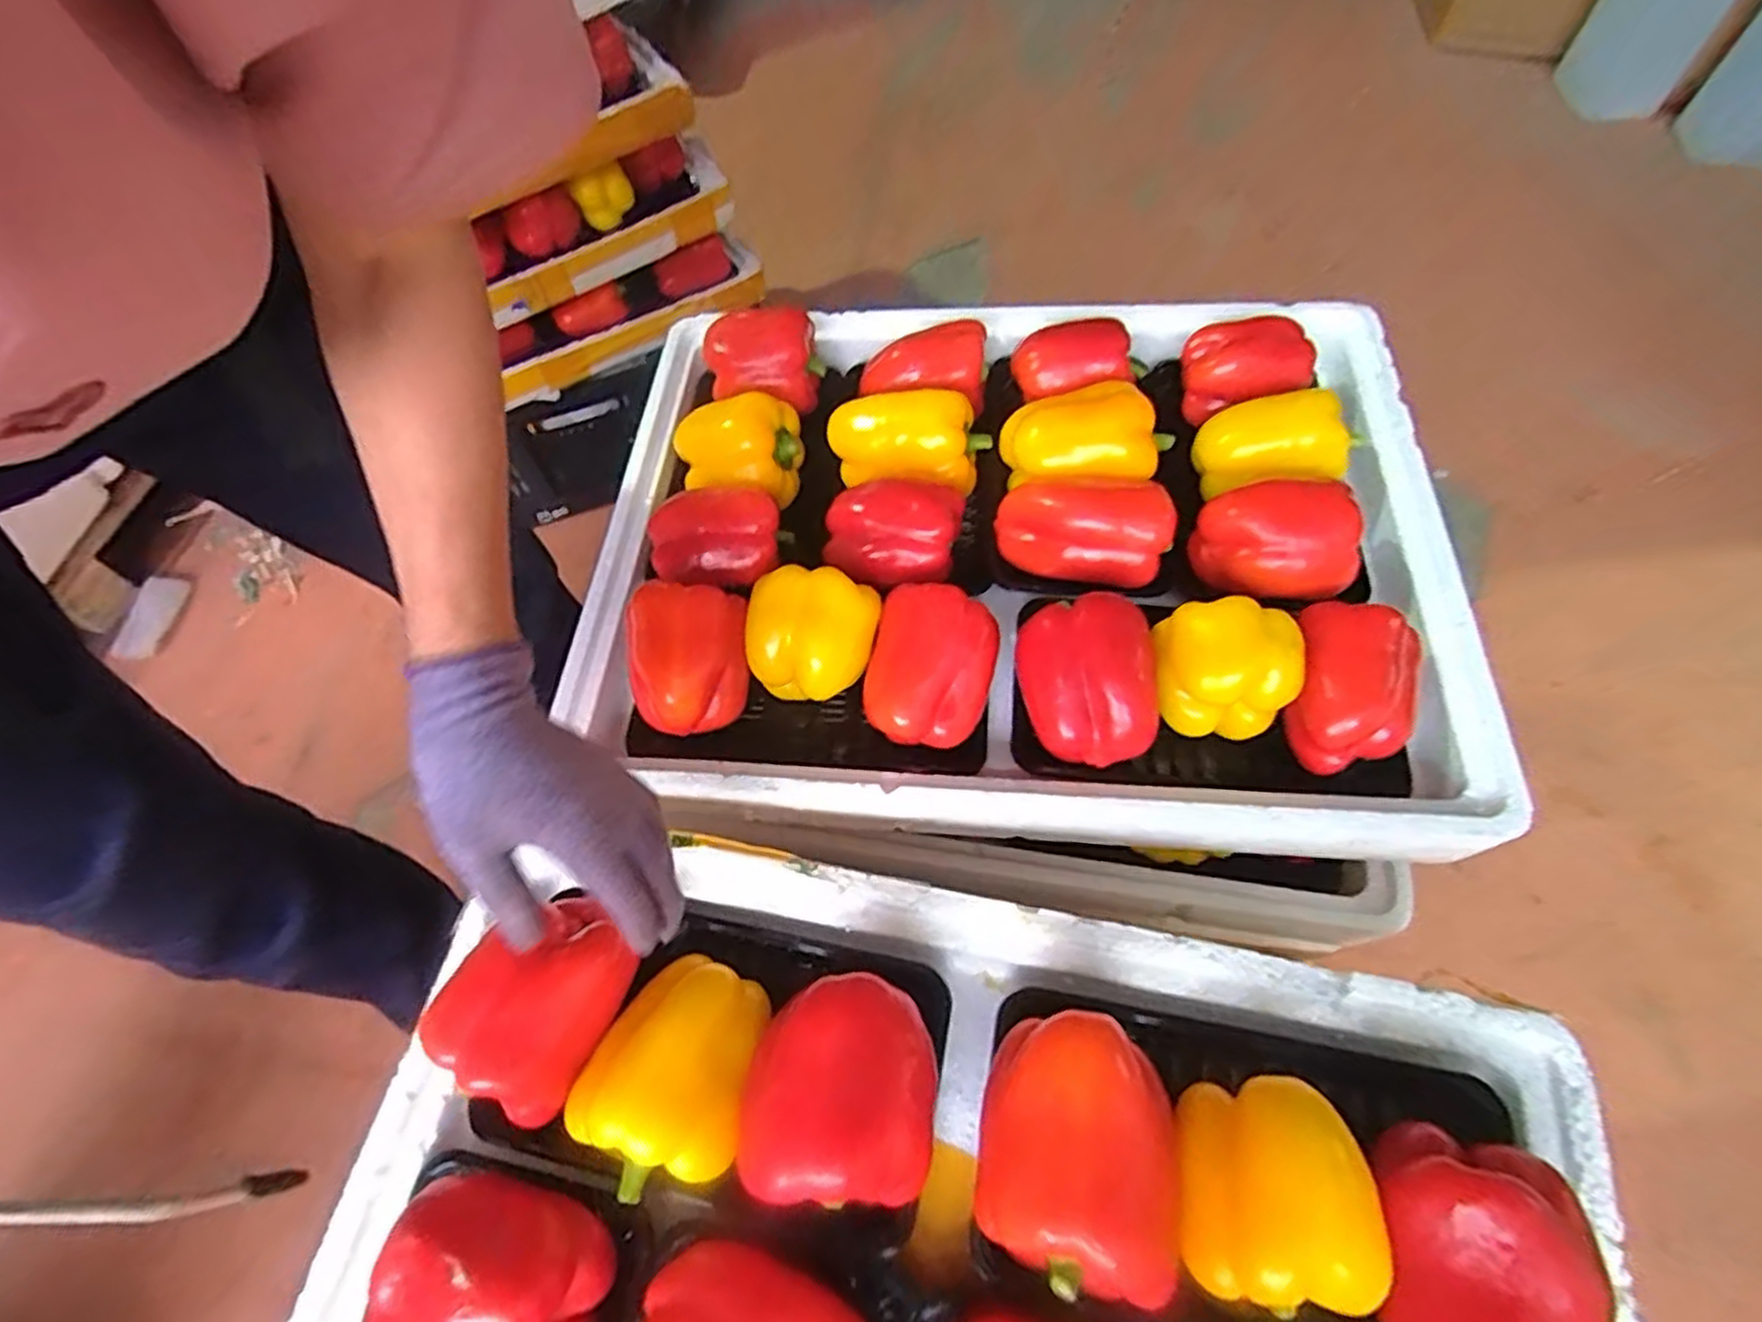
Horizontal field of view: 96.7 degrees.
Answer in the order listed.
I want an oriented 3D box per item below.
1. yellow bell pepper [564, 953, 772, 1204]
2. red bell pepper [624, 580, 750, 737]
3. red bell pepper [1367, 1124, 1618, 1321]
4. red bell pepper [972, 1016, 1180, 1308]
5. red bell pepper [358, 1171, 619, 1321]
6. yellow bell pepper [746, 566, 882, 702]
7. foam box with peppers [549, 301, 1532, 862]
[{"bbox_3d":[-0.101,0.210,0.400,0.082,0.070,0.102,25,63,15],"label":"yellow bell pepper"},{"bbox_3d":[-0.132,-0.001,0.531,0.080,0.064,0.088,4,59,4],"label":"red bell pepper"},{"bbox_3d":[0.250,0.253,0.334,0.077,0.067,0.100,15,60,10],"label":"red bell pepper"},{"bbox_3d":[0.089,0.223,0.361,0.083,0.061,0.103,7,59,6],"label":"red bell pepper"},{"bbox_3d":[-0.181,0.292,0.359,0.098,0.071,0.091,17,61,12],"label":"red bell pepper"},{"bbox_3d":[-0.045,-0.014,0.526,0.087,0.067,0.076,3,59,4],"label":"yellow bell pepper"},{"bbox_3d":[0.096,-0.099,0.585,0.597,0.113,0.443,4,59,4],"label":"foam box with peppers"}]

